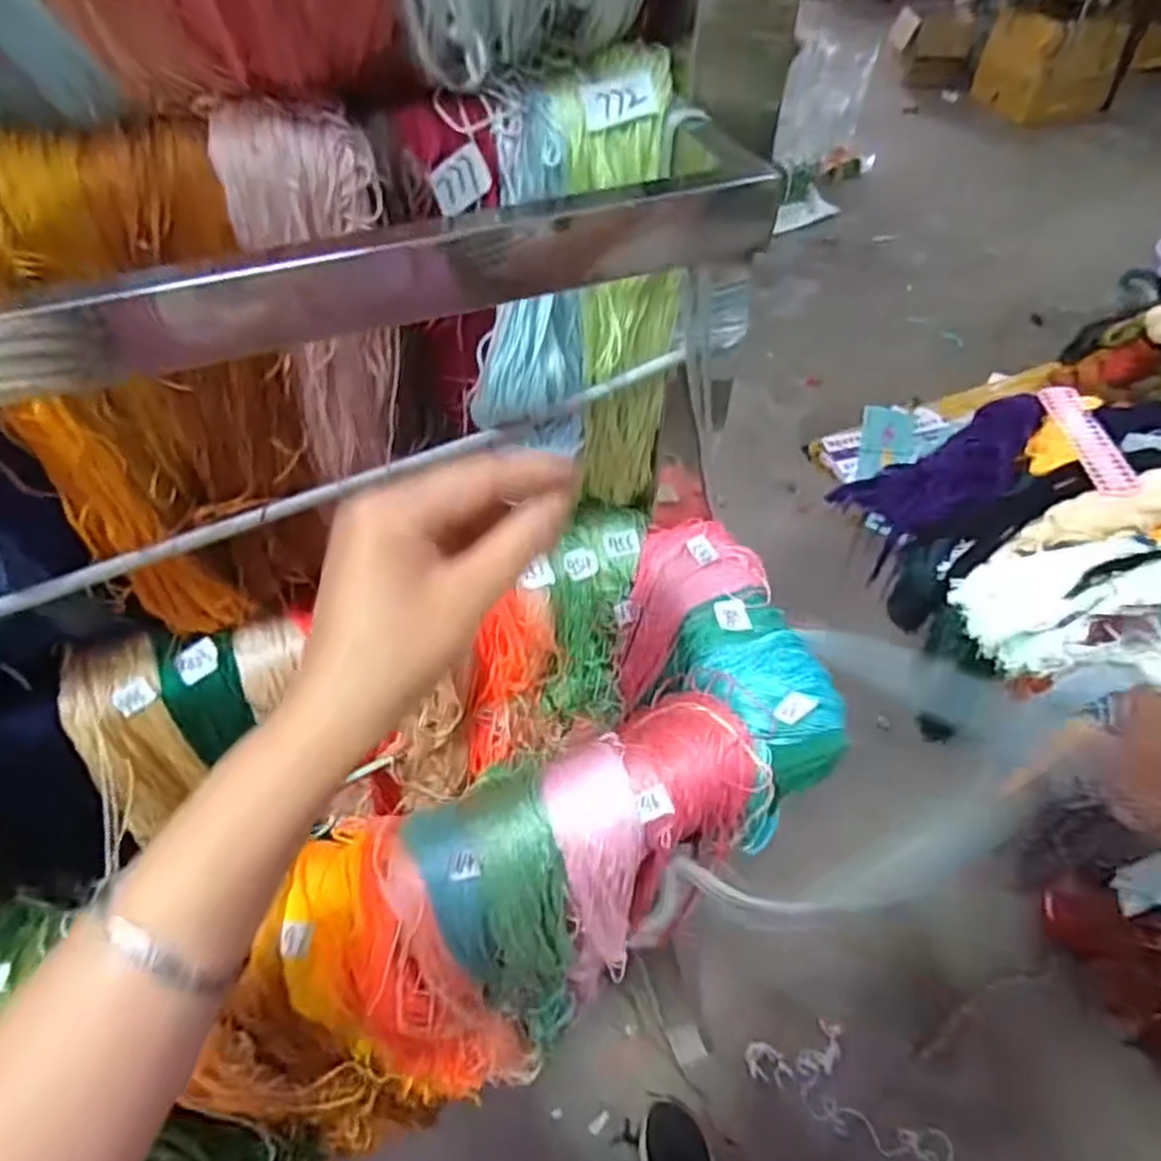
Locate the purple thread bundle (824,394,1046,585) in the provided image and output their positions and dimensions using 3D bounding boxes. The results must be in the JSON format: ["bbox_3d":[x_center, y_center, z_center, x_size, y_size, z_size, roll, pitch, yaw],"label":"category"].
[{"bbox_3d":[0.617,-0.183,1.207,0.374,0.098,0.188,-35,57,-8],"label":"purple thread bundle"}]

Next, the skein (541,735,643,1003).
[{"bbox_3d":[0.008,0.209,0.524,0.056,0.221,0.105,-10,51,-8],"label":"skein"}]

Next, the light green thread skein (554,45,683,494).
[{"bbox_3d":[0.020,-0.140,0.428,0.067,0.273,0.040,-5,51,-4],"label":"light green thread skein"}]

